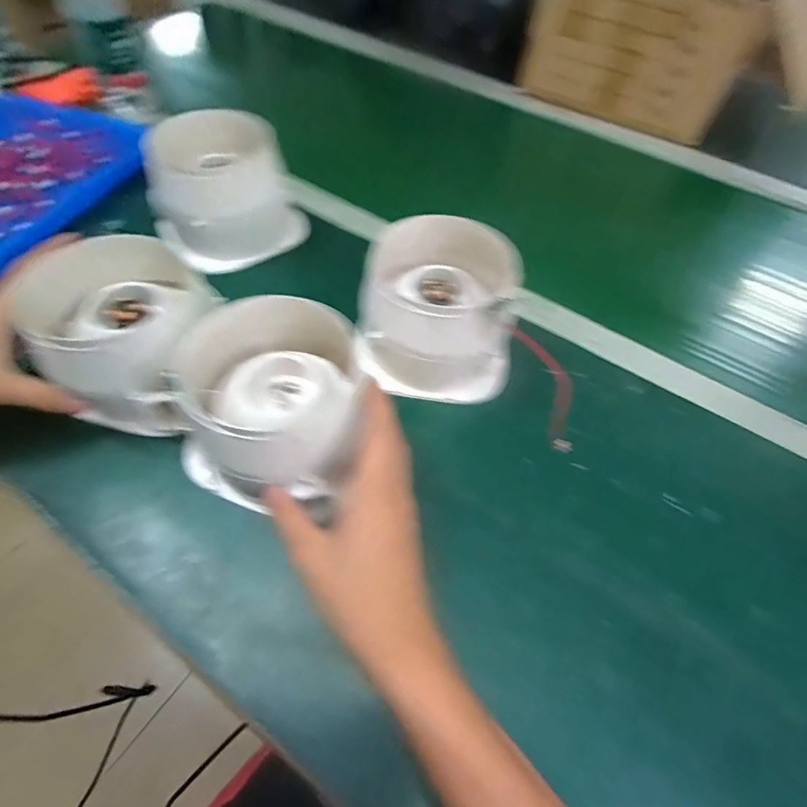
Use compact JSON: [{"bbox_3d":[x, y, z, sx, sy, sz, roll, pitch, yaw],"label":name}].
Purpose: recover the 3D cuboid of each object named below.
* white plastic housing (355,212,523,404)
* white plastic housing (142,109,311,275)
[{"bbox_3d":[0.028,-0.082,0.388,0.129,0.097,0.121,7,55,2],"label":"white plastic housing"},{"bbox_3d":[-0.185,-0.218,0.473,0.104,0.111,0.130,39,62,22],"label":"white plastic housing"}]

